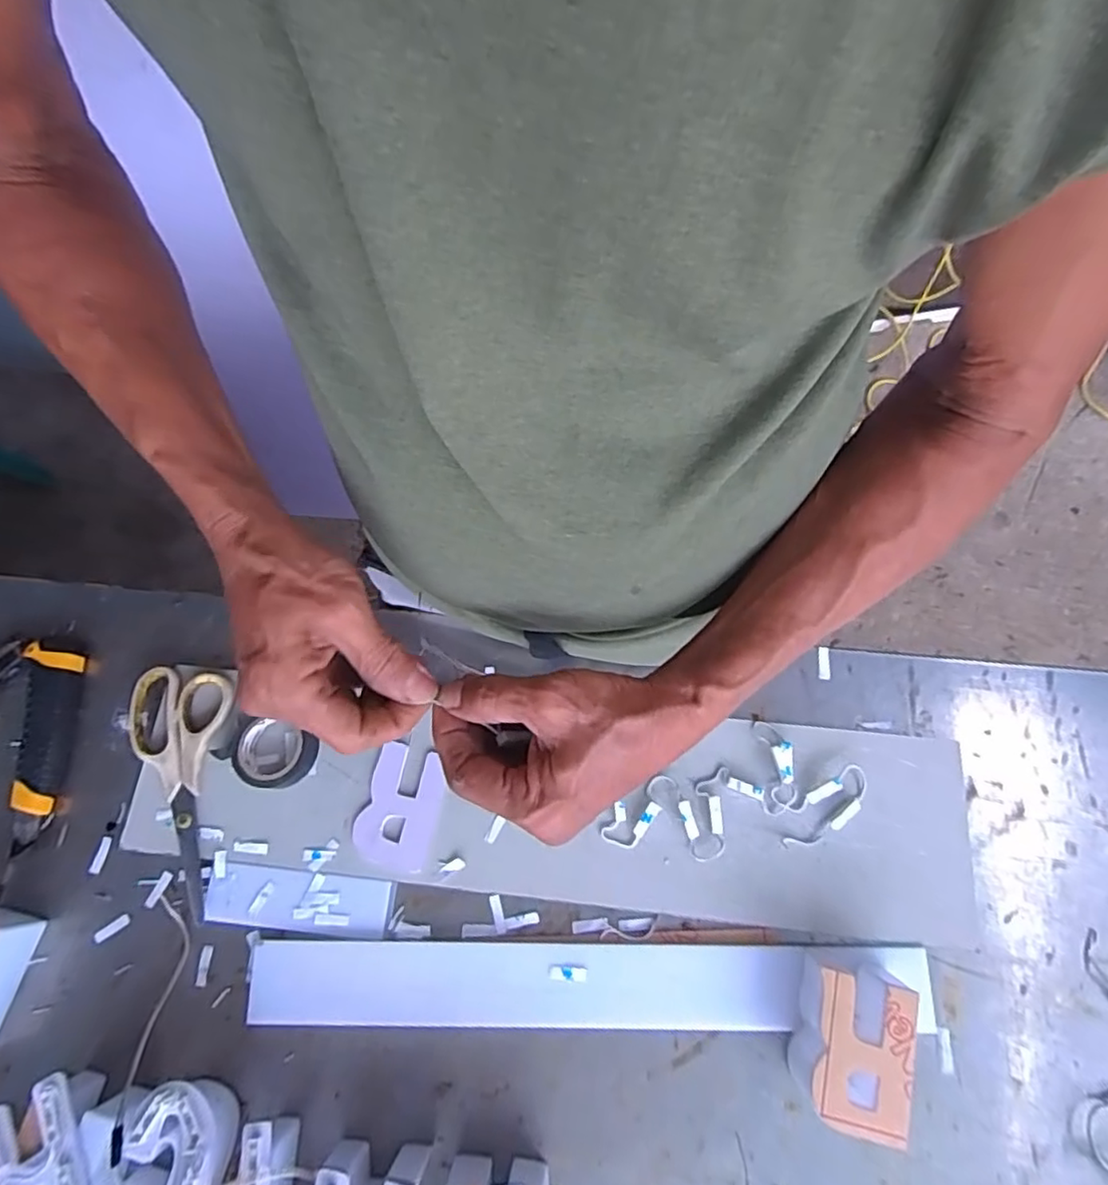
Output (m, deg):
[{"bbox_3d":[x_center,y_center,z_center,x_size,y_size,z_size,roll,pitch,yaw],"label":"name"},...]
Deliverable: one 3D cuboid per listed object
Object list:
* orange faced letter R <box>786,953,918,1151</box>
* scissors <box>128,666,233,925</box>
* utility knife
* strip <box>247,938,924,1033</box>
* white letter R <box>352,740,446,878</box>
[{"bbox_3d":[0.183,0.279,0.388,0.055,0.051,0.083,10,71,6],"label":"orange faced letter R"},{"bbox_3d":[-0.291,0.147,0.477,0.074,0.016,0.176,-2,70,2],"label":"scissors"},{"bbox_3d":[-0.397,0.115,0.490,0.039,0.019,0.154,-7,70,-1],"label":"utility knife"},{"bbox_3d":[0.019,0.263,0.423,0.450,0.009,0.047,-1,70,2],"label":"strip"},{"bbox_3d":[-0.114,0.159,0.466,0.055,0.005,0.082,12,71,6],"label":"white letter R"}]

